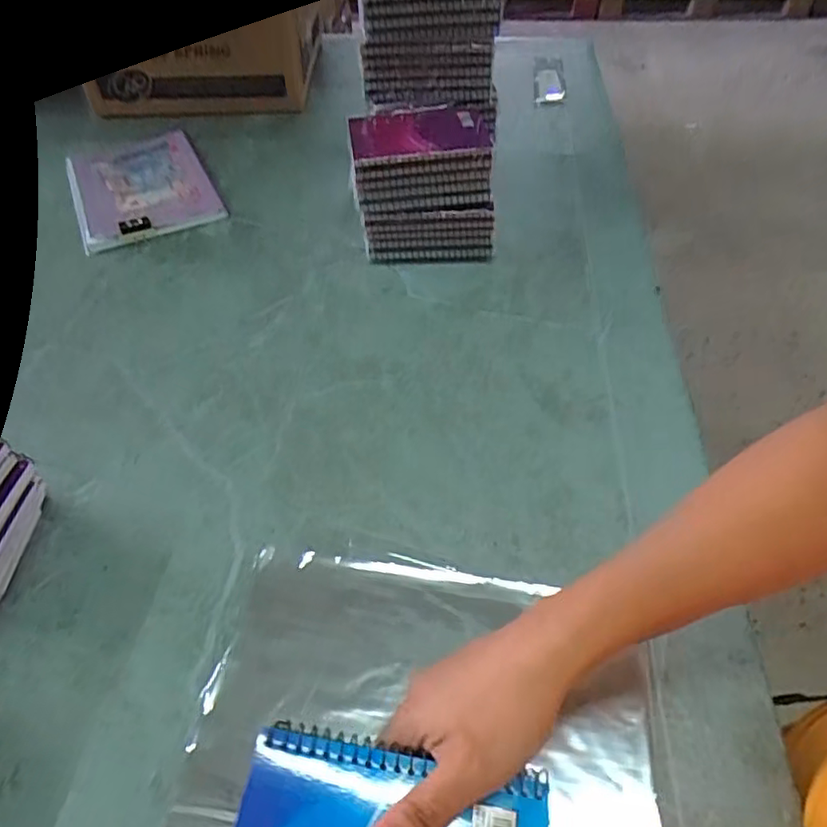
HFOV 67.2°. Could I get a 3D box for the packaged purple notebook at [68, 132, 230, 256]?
[{"bbox_3d":[-0.335,-0.285,0.759,0.156,0.008,0.238,-22,51,-14],"label":"packaged purple notebook"}]

